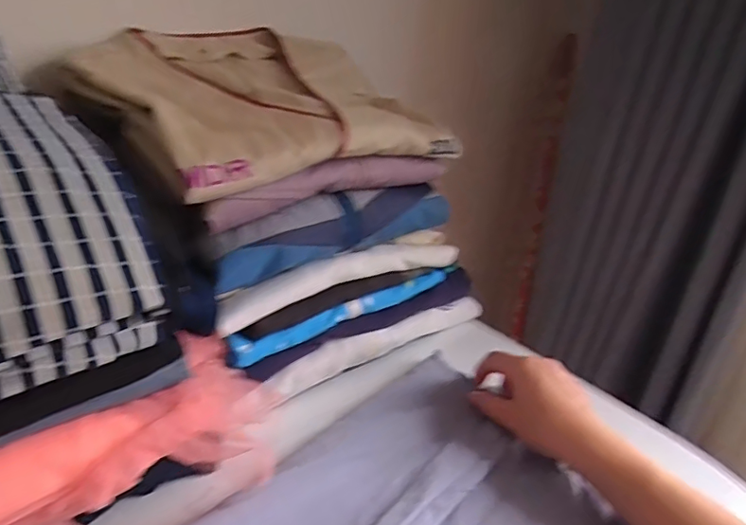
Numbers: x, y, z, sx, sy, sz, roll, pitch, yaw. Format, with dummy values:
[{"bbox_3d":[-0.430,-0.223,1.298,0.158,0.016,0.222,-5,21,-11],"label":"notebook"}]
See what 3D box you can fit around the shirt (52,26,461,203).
[{"bbox_3d":[-0.092,-0.155,0.500,0.249,0.080,0.298,27,33,35],"label":"shirt"}]

